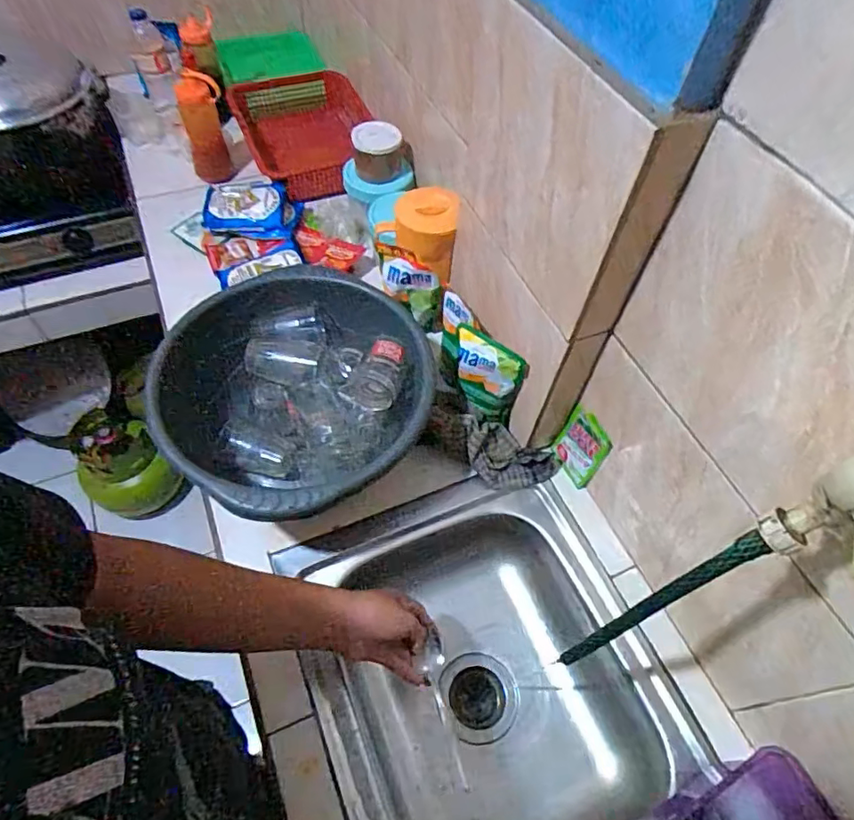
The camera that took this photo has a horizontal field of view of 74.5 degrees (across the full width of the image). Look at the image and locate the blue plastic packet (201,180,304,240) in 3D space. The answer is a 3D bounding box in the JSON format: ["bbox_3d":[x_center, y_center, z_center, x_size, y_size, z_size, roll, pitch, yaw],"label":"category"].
[{"bbox_3d":[-0.336,-0.393,1.087,0.185,0.054,0.141,9,56,3],"label":"blue plastic packet"}]

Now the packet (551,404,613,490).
[{"bbox_3d":[0.218,0.054,0.790,0.007,0.108,0.073,-18,57,-30],"label":"packet"}]

